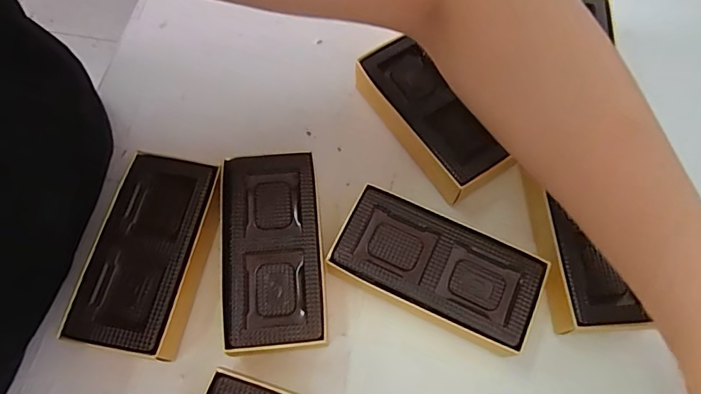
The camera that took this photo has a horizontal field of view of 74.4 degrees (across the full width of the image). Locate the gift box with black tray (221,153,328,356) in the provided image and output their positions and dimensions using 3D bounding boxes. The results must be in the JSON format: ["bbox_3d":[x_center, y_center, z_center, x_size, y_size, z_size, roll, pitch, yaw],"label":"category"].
[{"bbox_3d":[-0.045,0.034,0.276,0.056,0.033,0.113,-7,68,-1],"label":"gift box with black tray"}]

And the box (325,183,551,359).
[{"bbox_3d":[0.048,0.044,0.270,0.112,0.031,0.059,24,70,11],"label":"box"}]

